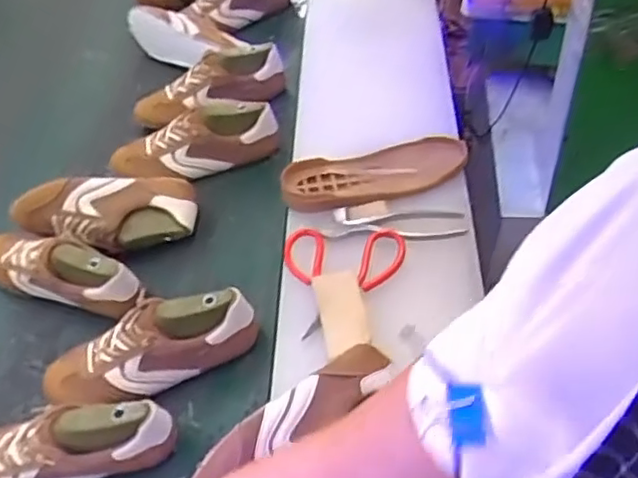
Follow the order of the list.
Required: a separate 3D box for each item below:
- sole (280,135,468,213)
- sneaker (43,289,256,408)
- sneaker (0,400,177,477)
[{"bbox_3d":[0.074,-0.089,0.877,0.250,0.039,0.091,-13,47,-4],"label":"sole"},{"bbox_3d":[-0.205,0.124,0.765,0.256,0.107,0.084,-10,50,-10],"label":"sneaker"},{"bbox_3d":[-0.291,0.232,0.707,0.264,0.090,0.087,-15,49,3],"label":"sneaker"}]

